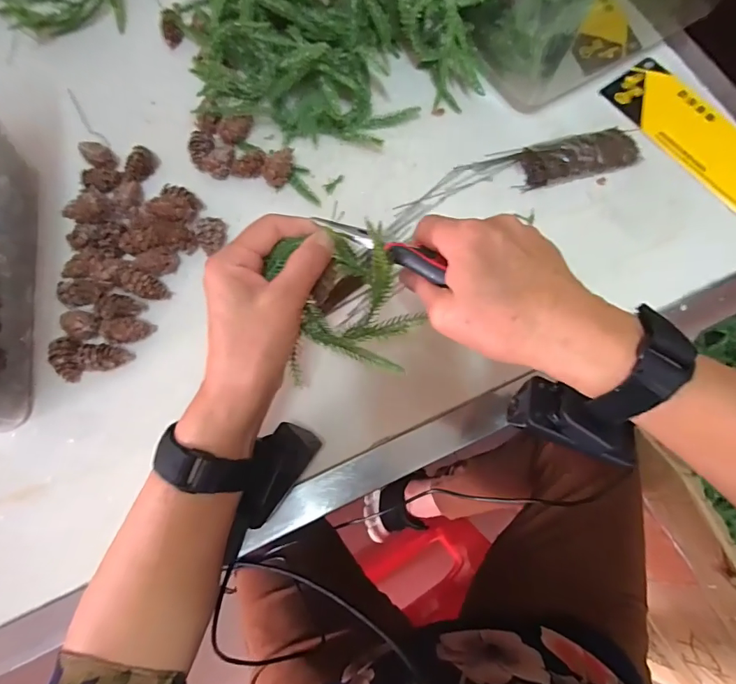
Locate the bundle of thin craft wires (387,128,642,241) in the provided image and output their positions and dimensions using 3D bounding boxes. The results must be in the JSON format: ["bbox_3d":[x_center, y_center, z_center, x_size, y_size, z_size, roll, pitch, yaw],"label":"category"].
[{"bbox_3d":[0.133,-0.161,0.407,0.250,0.026,0.057,-18,74,-7],"label":"bundle of thin craft wires"}]

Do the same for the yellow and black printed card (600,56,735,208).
[{"bbox_3d":[0.334,-0.193,0.425,0.081,0.005,0.219,-35,76,-11],"label":"yellow and black printed card"}]

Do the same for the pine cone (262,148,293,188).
[{"bbox_3d":[-0.081,-0.159,0.400,0.023,0.026,0.036,6,72,1],"label":"pine cone"}]

